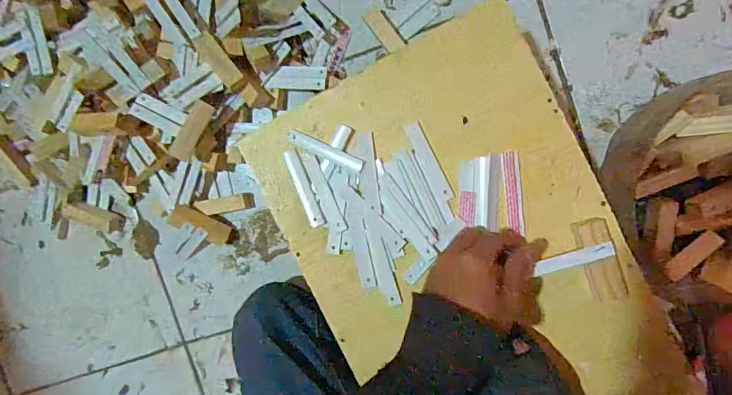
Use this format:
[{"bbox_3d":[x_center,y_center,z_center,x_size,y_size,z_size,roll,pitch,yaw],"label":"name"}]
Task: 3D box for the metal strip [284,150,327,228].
[{"bbox_3d":[-0.063,-0.009,0.422,0.016,0.006,0.081,-22,91,8],"label":"metal strip"}]

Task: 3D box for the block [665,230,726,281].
[{"bbox_3d":[0.373,0.067,0.471,0.075,0.011,0.019,-37,89,-4],"label":"block"}]

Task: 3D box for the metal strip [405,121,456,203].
[{"bbox_3d":[0.063,-0.035,0.412,0.018,0.004,0.084,-25,91,8],"label":"metal strip"}]

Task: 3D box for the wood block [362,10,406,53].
[{"bbox_3d":[0.023,-0.220,0.542,0.024,0.006,0.064,-37,89,8],"label":"wood block"}]

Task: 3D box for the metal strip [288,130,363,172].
[{"bbox_3d":[-0.042,-0.048,0.422,0.083,0.006,0.014,24,97,4],"label":"metal strip"}]

